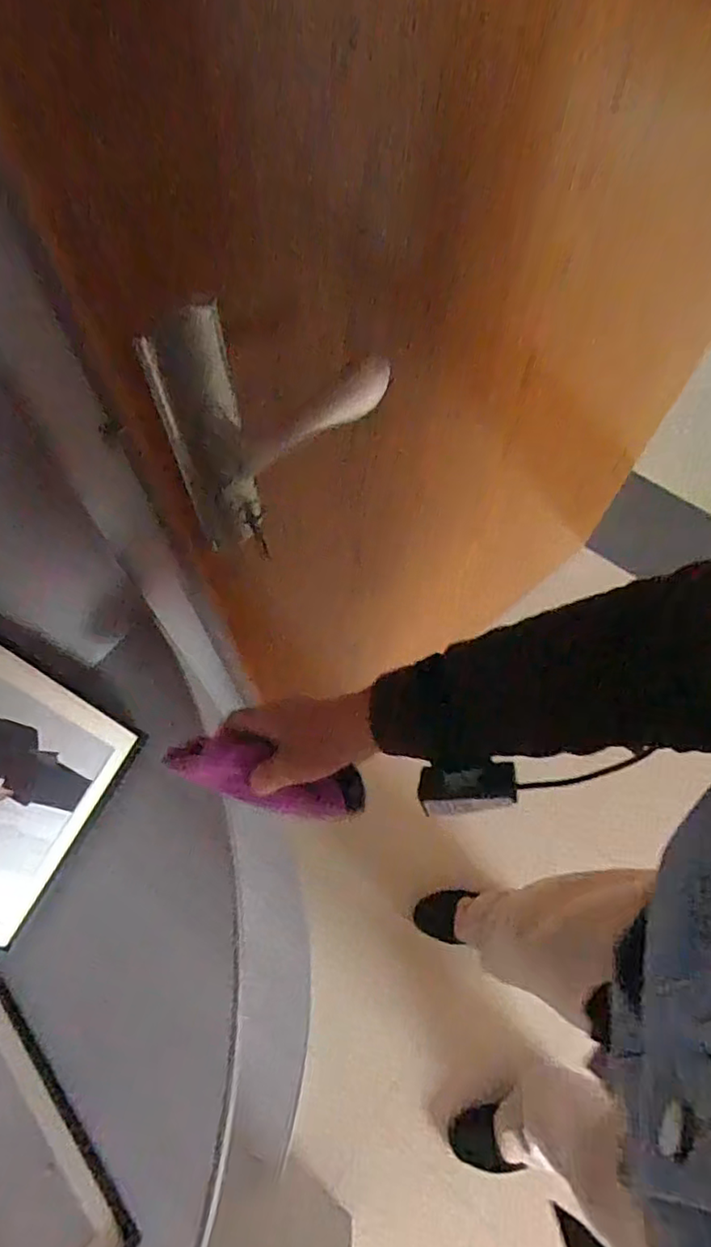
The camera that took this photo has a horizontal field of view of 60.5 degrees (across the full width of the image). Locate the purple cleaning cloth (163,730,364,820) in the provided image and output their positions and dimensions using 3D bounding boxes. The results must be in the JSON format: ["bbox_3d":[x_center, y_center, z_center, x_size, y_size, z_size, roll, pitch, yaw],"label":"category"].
[{"bbox_3d":[-0.070,0.120,0.476,0.154,0.047,0.042,16,66,1],"label":"purple cleaning cloth"}]

